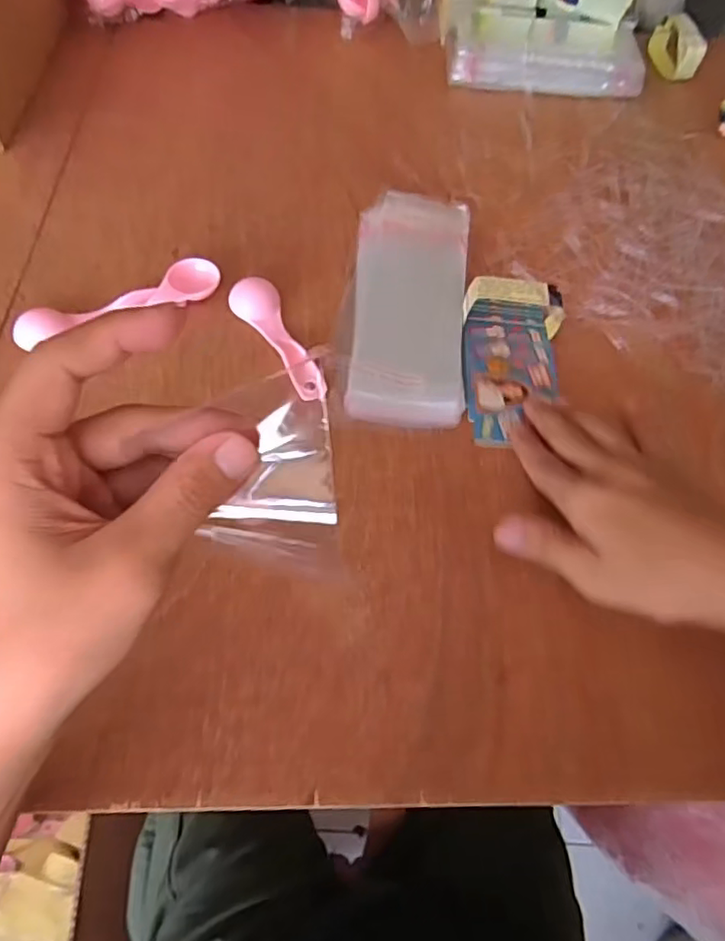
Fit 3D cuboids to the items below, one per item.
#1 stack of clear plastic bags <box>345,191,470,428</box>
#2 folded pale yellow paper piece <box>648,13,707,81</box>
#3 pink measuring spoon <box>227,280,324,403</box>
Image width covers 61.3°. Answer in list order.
[{"bbox_3d":[0.034,-0.123,0.440,0.081,0.019,0.206,6,58,0],"label":"stack of clear plastic bags"},{"bbox_3d":[0.331,-0.449,0.651,0.031,0.044,0.076,-2,58,-5],"label":"folded pale yellow paper piece"},{"bbox_3d":[-0.059,-0.090,0.414,0.033,0.009,0.109,-20,61,-15],"label":"pink measuring spoon"}]

